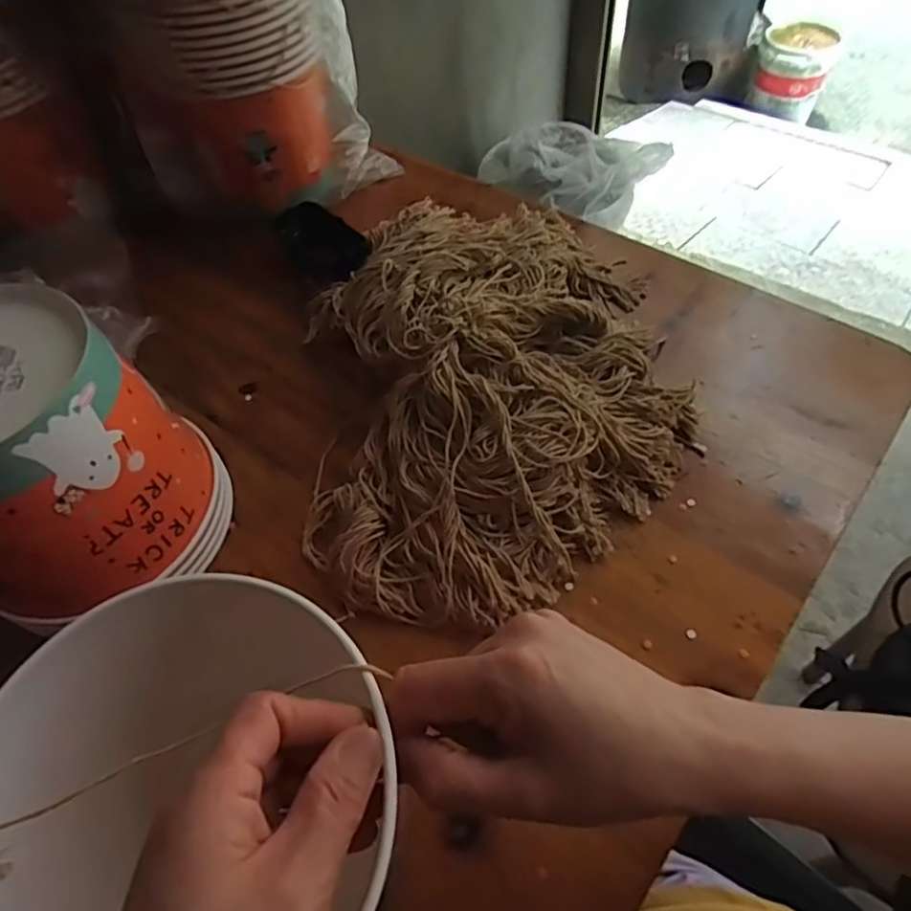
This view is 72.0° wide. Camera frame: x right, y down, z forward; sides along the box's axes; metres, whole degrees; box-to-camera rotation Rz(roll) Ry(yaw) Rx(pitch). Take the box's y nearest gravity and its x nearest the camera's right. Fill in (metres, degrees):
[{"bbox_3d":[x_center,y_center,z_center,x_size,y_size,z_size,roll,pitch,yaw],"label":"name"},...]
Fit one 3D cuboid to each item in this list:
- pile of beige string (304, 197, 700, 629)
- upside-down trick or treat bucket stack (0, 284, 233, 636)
[{"bbox_3d":[0.030,-0.062,0.455,0.269,0.073,0.339,-6,57,0],"label":"pile of beige string"},{"bbox_3d":[-0.234,0.007,0.375,0.148,0.161,0.136,-34,59,-19],"label":"upside-down trick or treat bucket stack"}]

